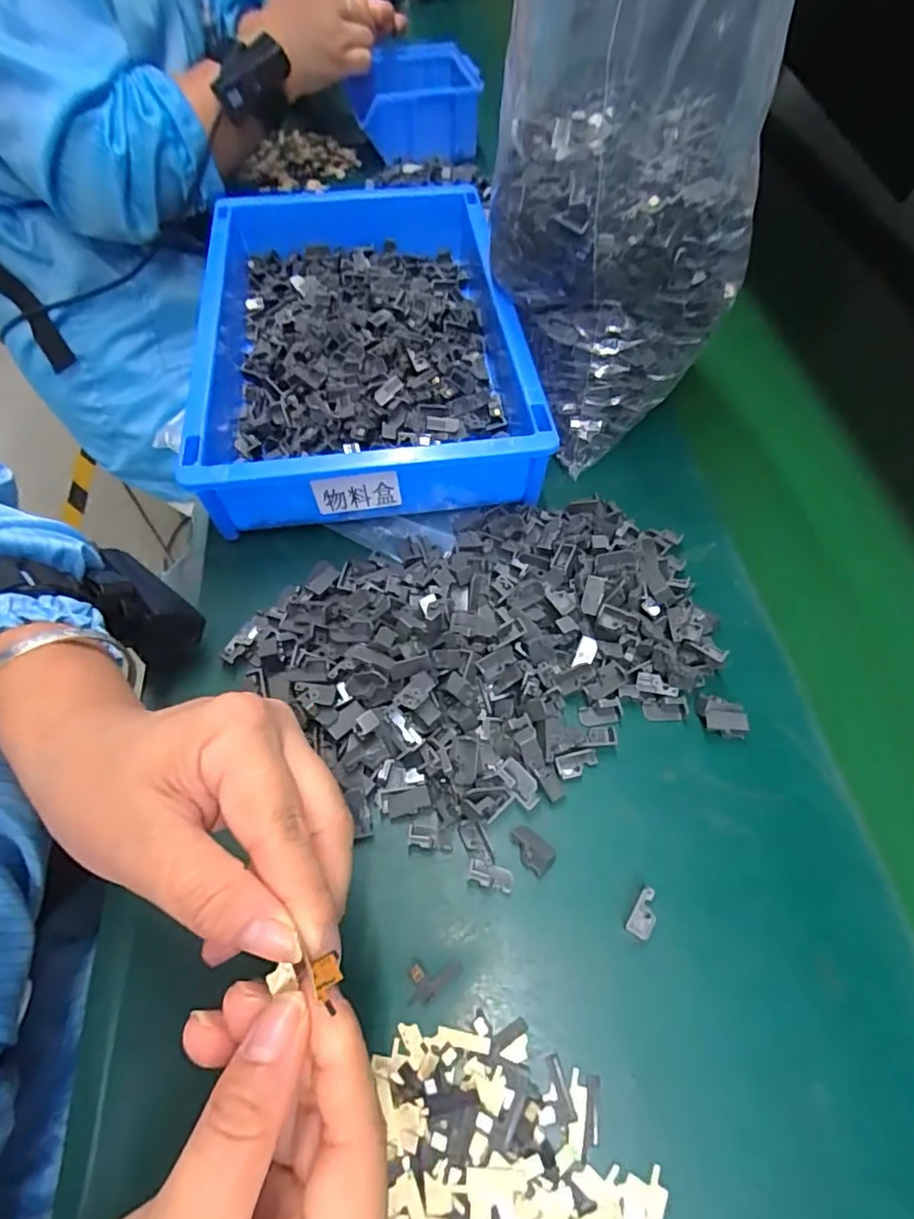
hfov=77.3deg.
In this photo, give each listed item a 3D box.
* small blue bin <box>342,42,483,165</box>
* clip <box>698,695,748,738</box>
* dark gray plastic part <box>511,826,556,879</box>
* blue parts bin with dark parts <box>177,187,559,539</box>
[{"bbox_3d":[-0.041,-0.558,0.635,0.134,0.066,0.145,9,59,2],"label":"small blue bin"},{"bbox_3d":[0.140,0.056,0.302,0.024,0.009,0.019,12,59,4],"label":"clip"},{"bbox_3d":[0.035,0.114,0.271,0.023,0.005,0.015,37,64,17],"label":"dark gray plastic part"},{"bbox_3d":[-0.067,-0.197,0.413,0.206,0.062,0.315,-4,60,-6],"label":"blue parts bin with dark parts"}]

